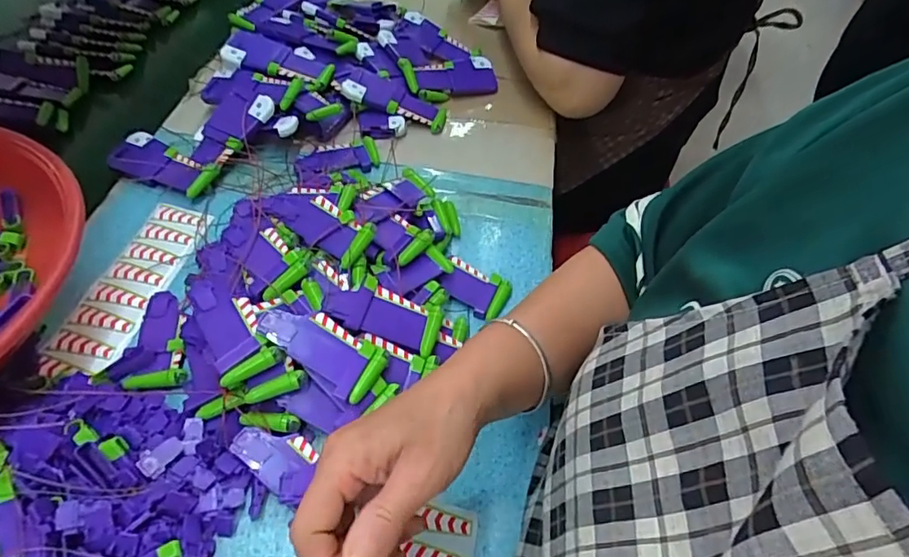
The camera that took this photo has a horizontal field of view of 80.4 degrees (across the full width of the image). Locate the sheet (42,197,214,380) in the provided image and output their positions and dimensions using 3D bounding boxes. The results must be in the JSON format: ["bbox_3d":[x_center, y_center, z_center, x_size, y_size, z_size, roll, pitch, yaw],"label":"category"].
[{"bbox_3d":[-0.275,0.003,0.459,0.063,0.005,0.182,13,51,5],"label":"sheet"}]

